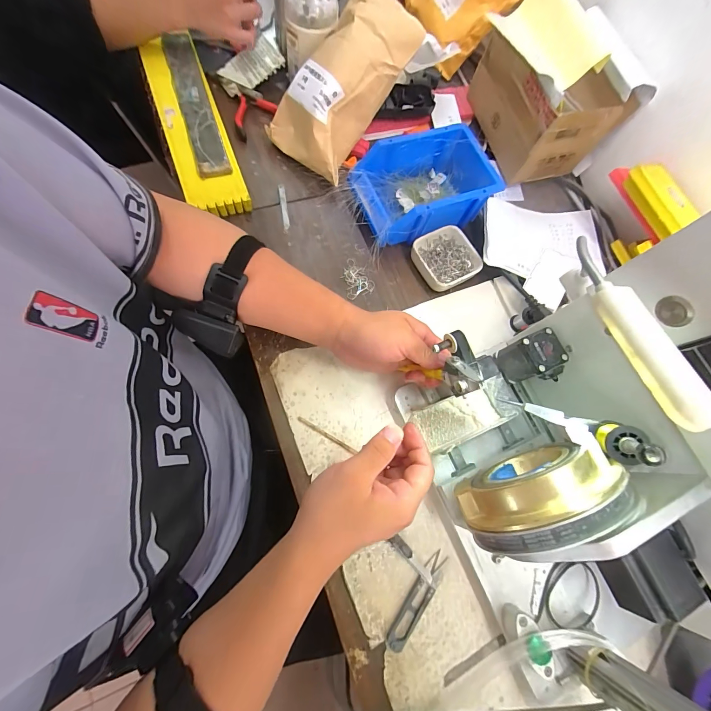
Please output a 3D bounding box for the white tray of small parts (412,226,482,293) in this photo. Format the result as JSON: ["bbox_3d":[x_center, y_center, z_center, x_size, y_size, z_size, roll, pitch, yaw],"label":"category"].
[{"bbox_3d":[0.128,-0.137,0.476,0.092,0.028,0.081,-20,77,-13],"label":"white tray of small parts"}]

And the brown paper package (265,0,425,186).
[{"bbox_3d":[-0.012,-0.364,0.465,0.228,0.082,0.127,-46,78,17],"label":"brown paper package"}]

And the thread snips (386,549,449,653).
[{"bbox_3d":[0.067,0.260,0.358,0.023,0.013,0.101,38,72,5],"label":"thread snips"}]

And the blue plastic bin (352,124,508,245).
[{"bbox_3d":[0.093,-0.237,0.481,0.191,0.074,0.128,-24,77,-14],"label":"blue plastic bin"}]

